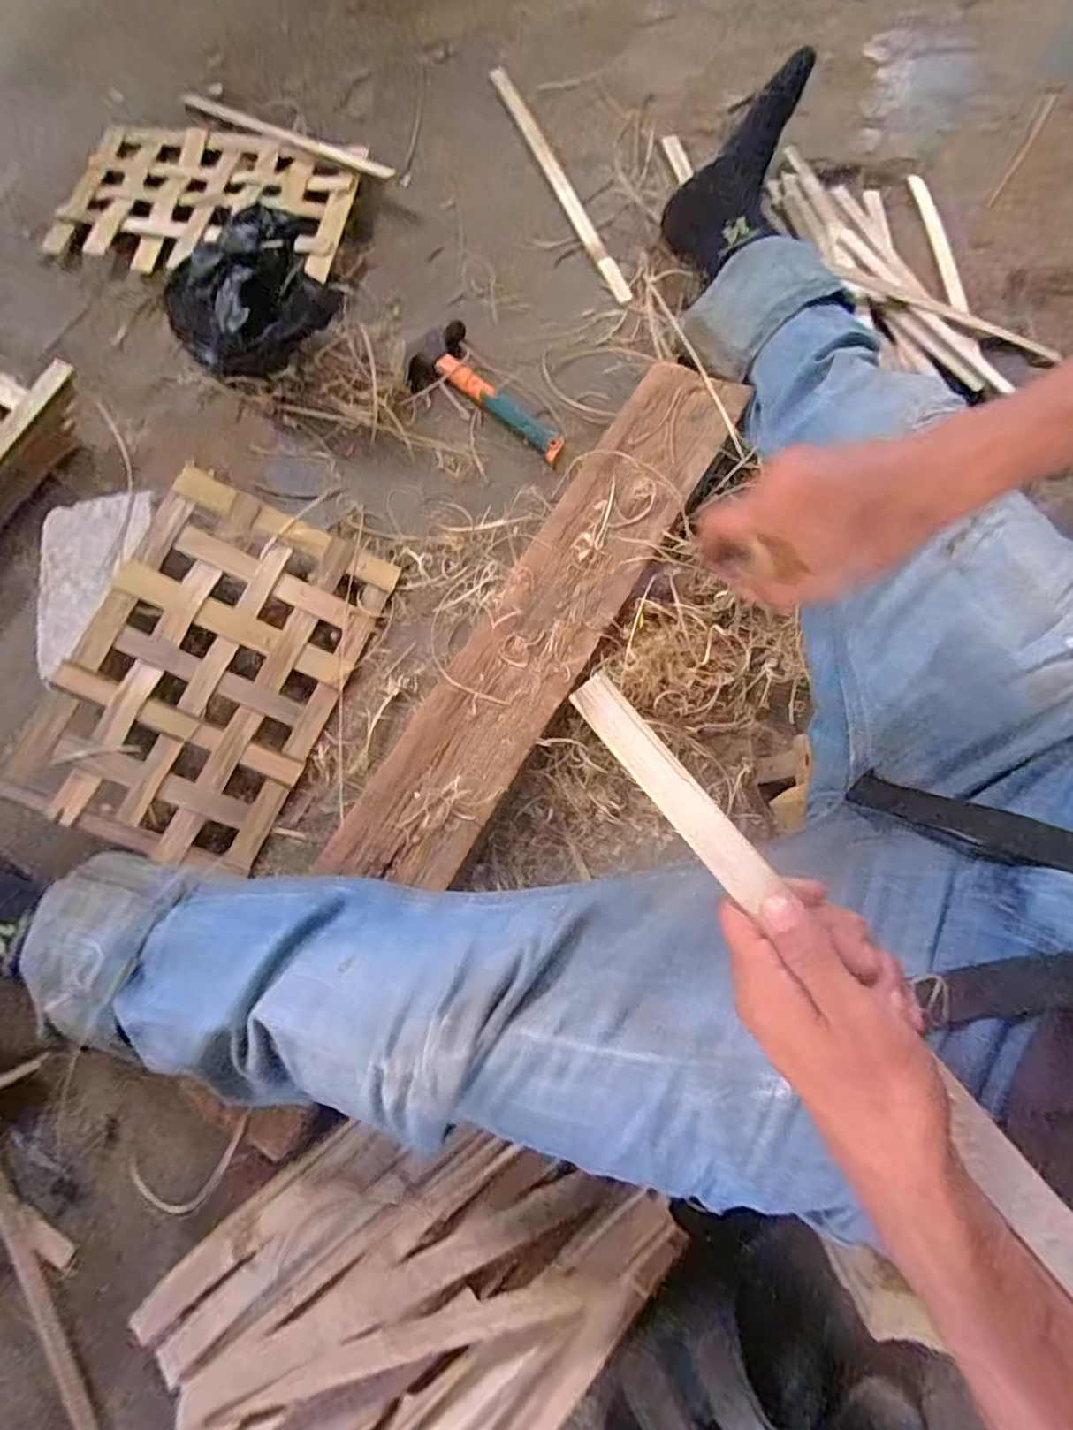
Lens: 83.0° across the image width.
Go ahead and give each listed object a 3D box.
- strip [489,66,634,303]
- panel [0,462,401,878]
[{"bbox_3d":[0.027,-0.688,0.778,0.025,0.011,0.410,-24,78,-6],"label":"strip"},{"bbox_3d":[-0.311,-0.044,0.587,0.224,0.011,0.348,25,76,-12],"label":"panel"}]

